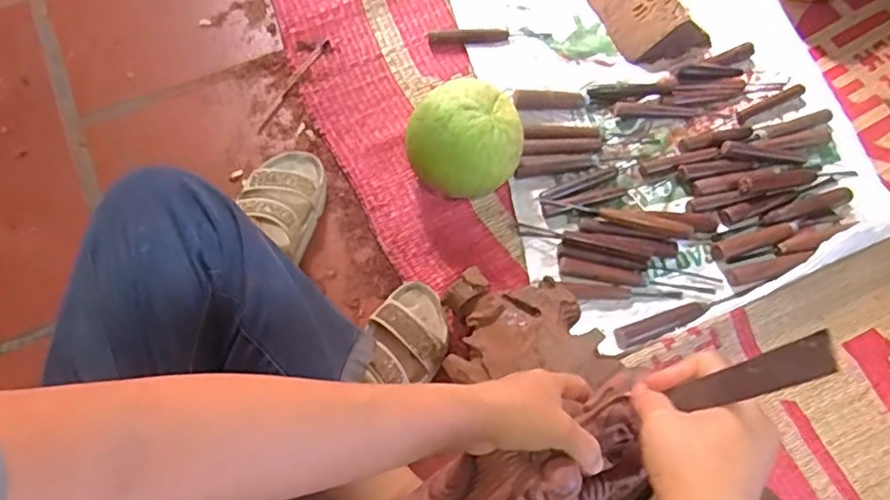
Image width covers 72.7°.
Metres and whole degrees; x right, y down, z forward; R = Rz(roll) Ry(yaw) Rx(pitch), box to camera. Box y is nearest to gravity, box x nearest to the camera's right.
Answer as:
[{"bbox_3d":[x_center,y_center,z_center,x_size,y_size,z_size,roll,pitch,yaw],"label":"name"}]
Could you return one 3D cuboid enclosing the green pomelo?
[{"bbox_3d":[0.021,-0.122,0.717,0.132,0.120,0.115,2,66,-2],"label":"green pomelo"}]

